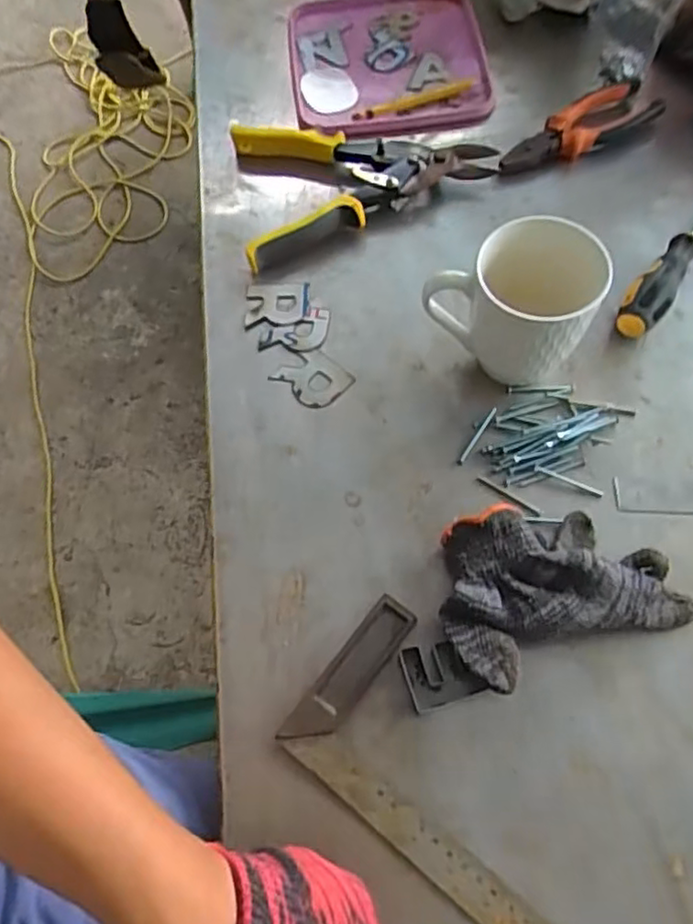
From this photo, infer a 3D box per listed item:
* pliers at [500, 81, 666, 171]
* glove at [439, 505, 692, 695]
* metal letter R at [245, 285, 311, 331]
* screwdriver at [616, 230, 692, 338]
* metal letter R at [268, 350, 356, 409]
[{"bbox_3d":[0.210,-0.298,0.597,0.159,0.023,0.053,-29,68,-11],"label":"pliers"},{"bbox_3d":[0.133,0.074,0.427,0.154,0.038,0.102,-19,66,-6],"label":"glove"},{"bbox_3d":[-0.058,-0.128,0.547,0.051,0.004,0.040,-3,66,1],"label":"metal letter R"},{"bbox_3d":[0.276,-0.172,0.534,0.030,0.035,0.192,36,72,17],"label":"screwdriver"},{"bbox_3d":[-0.026,-0.065,0.519,0.050,0.005,0.043,42,74,18],"label":"metal letter R"}]

